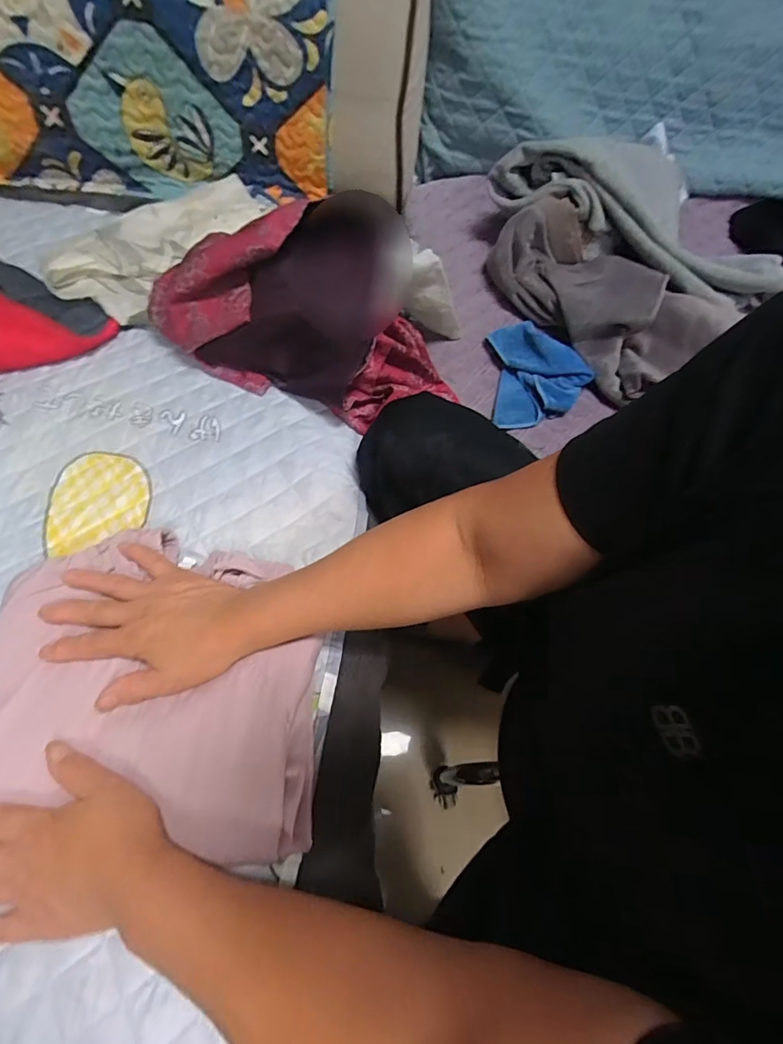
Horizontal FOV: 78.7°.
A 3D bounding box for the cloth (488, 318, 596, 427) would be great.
[{"bbox_3d":[0.203,-0.203,0.646,0.130,0.054,0.149,2,62,-1],"label":"cloth"}]

